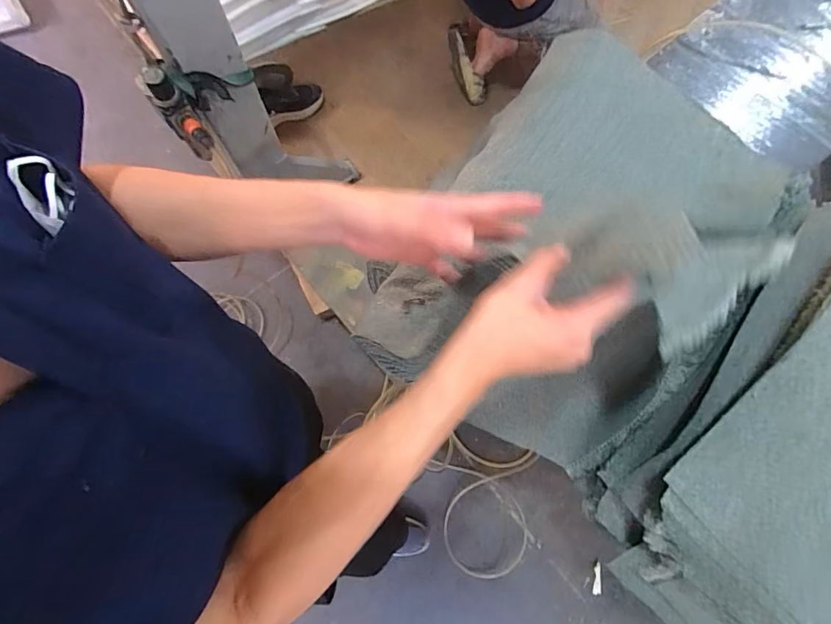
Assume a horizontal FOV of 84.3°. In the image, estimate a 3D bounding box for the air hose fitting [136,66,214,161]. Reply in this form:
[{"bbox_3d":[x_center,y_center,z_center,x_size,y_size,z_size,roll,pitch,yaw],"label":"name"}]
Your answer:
[{"bbox_3d":[-0.423,-0.356,0.816,0.051,0.155,0.075,-40,37,-13],"label":"air hose fitting"}]

